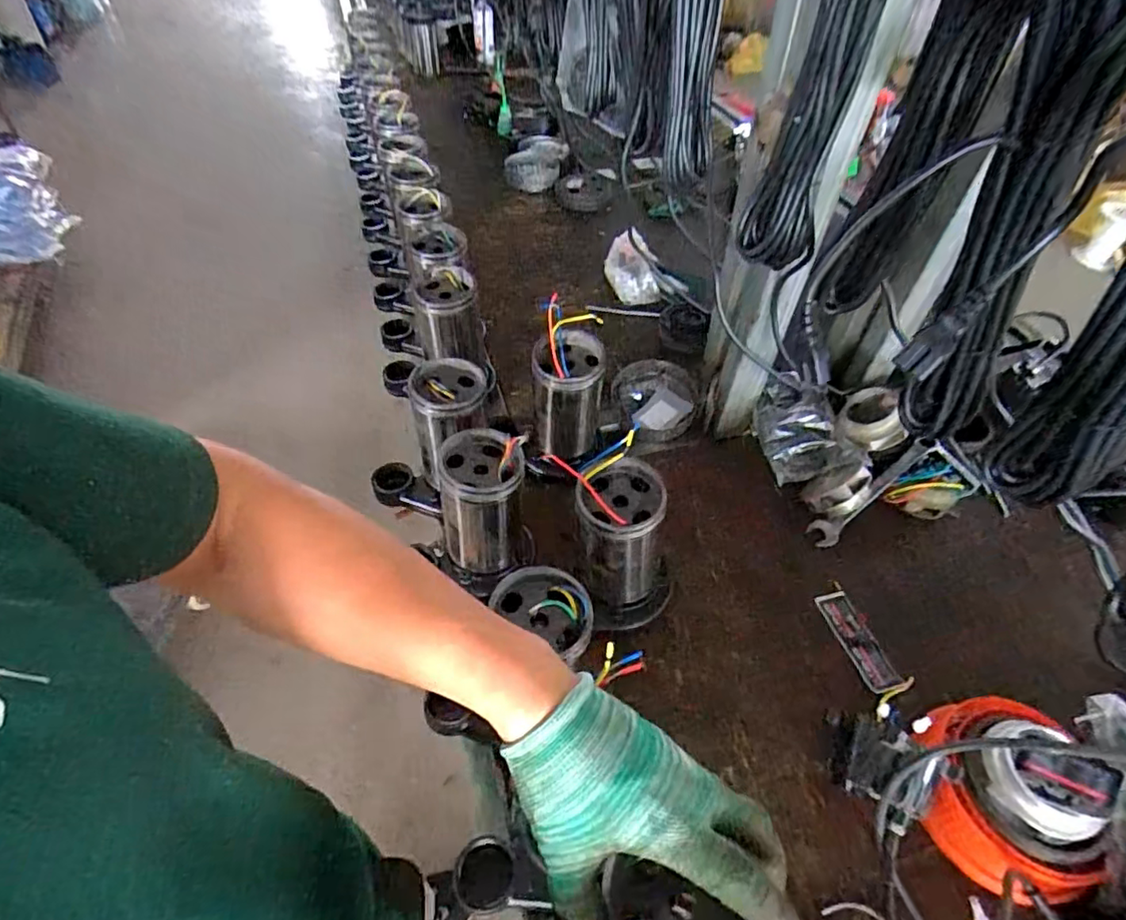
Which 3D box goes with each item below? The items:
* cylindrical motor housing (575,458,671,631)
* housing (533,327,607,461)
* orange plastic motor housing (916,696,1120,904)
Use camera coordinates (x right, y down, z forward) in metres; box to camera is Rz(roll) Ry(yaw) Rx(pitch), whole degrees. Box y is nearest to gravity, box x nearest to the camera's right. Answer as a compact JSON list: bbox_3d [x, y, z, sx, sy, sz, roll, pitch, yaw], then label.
[{"bbox_3d":[0.062,0.099,0.654,0.095,0.203,0.095,1,49,-1],"label":"cylindrical motor housing"},{"bbox_3d":[0.007,-0.082,0.790,0.085,0.160,0.087,1,49,-1],"label":"housing"},{"bbox_3d":[0.404,0.306,0.543,0.138,0.085,0.166,-1,49,-2],"label":"orange plastic motor housing"}]

